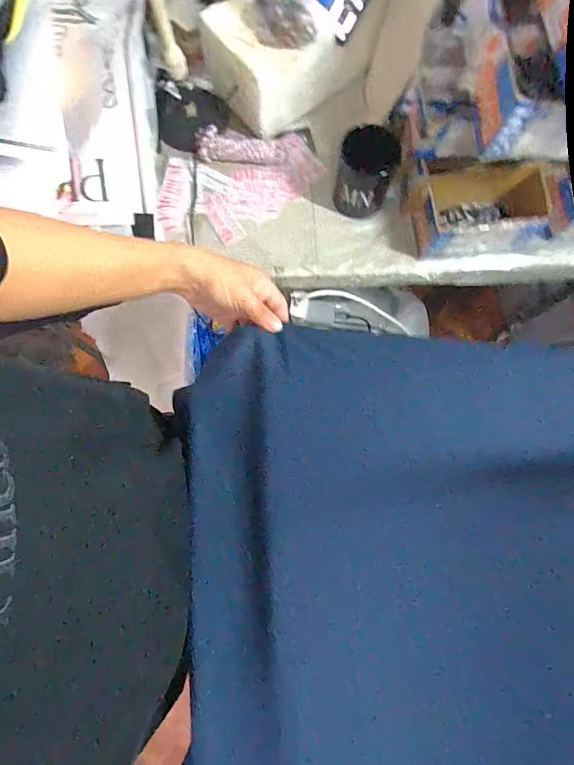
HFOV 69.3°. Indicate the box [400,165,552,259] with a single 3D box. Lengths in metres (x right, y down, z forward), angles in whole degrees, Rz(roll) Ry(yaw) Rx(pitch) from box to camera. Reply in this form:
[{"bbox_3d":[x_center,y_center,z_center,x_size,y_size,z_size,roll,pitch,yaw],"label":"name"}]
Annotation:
[{"bbox_3d":[0.279,-0.241,0.588,0.194,0.072,0.098,-6,78,-3],"label":"box"}]

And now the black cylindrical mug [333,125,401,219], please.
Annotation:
[{"bbox_3d":[0.111,-0.295,0.590,0.080,0.094,0.078,16,78,2],"label":"black cylindrical mug"}]

